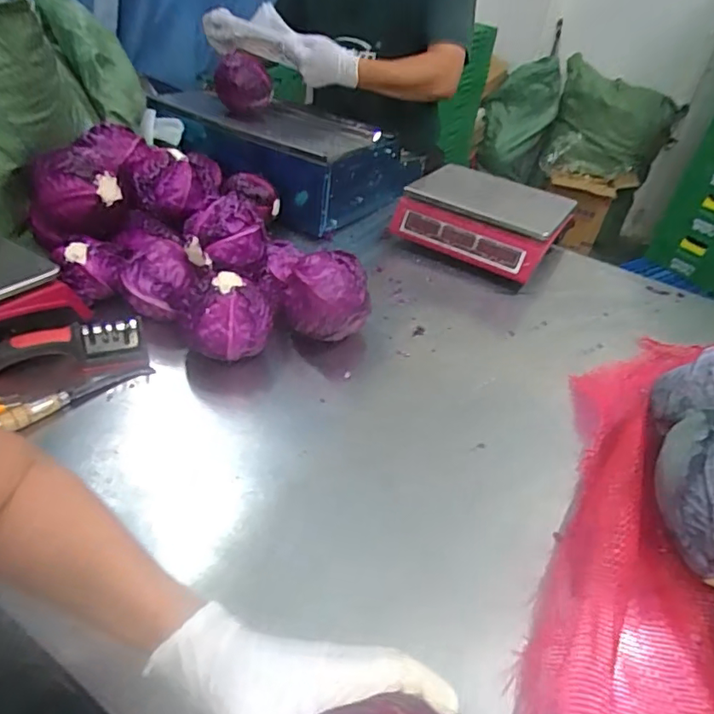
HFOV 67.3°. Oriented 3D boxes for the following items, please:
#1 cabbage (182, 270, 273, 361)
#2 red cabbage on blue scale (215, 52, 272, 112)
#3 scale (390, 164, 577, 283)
[{"bbox_3d":[-0.176,-0.056,0.713,0.103,0.098,0.089,23,40,19],"label":"cabbage"},{"bbox_3d":[-0.233,-0.561,1.104,0.110,0.097,0.087,-2,39,-13],"label":"red cabbage on blue scale"},{"bbox_3d":[0.255,-0.277,1.103,0.307,0.123,0.228,26,41,22],"label":"scale"}]

